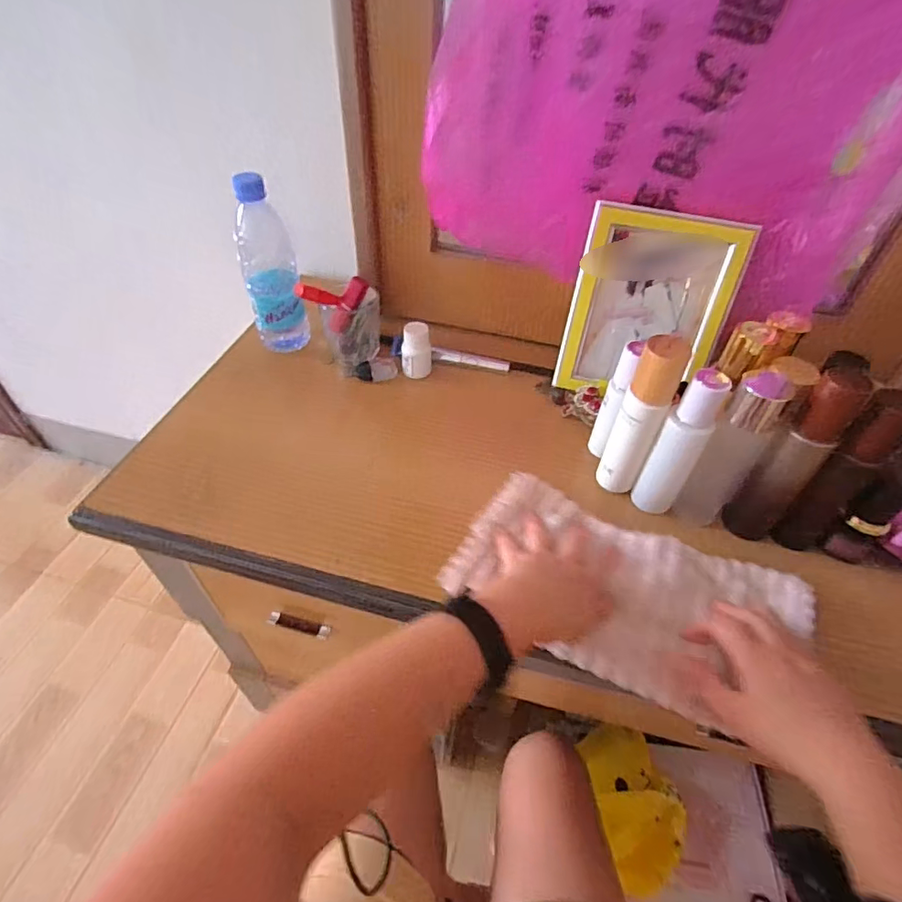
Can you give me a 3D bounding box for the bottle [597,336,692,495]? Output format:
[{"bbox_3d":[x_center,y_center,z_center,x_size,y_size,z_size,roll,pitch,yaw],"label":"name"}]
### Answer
[{"bbox_3d":[0.181,-0.030,0.495,0.042,0.167,0.031,21,49,17],"label":"bottle"}]

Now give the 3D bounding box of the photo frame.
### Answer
[{"bbox_3d":[0.228,-0.164,0.598,0.171,0.204,0.026,13,27,9],"label":"photo frame"}]

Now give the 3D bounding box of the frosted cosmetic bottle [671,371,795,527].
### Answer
[{"bbox_3d":[0.261,0.006,0.483,0.040,0.179,0.031,-12,48,-14],"label":"frosted cosmetic bottle"}]

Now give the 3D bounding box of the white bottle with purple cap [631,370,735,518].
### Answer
[{"bbox_3d":[0.216,-0.003,0.488,0.033,0.164,0.036,-29,54,-26],"label":"white bottle with purple cap"}]

